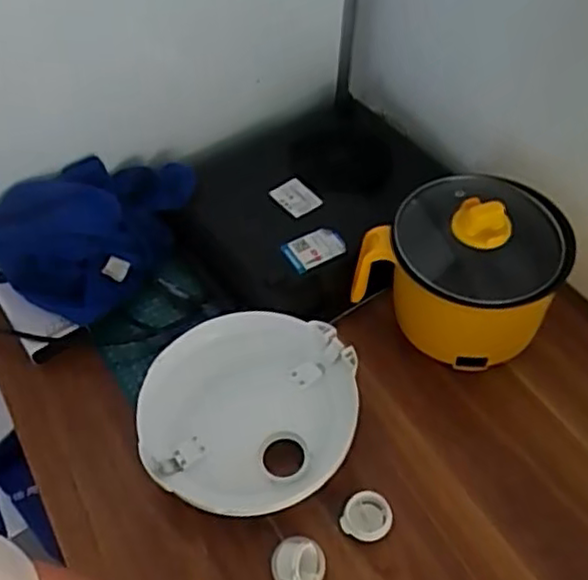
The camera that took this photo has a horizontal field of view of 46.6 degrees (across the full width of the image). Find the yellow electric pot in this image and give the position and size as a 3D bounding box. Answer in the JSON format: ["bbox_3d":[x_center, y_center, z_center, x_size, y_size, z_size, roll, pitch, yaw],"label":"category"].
[{"bbox_3d":[0.180,-0.026,0.708,0.175,0.156,0.174,-1,52,1],"label":"yellow electric pot"}]

